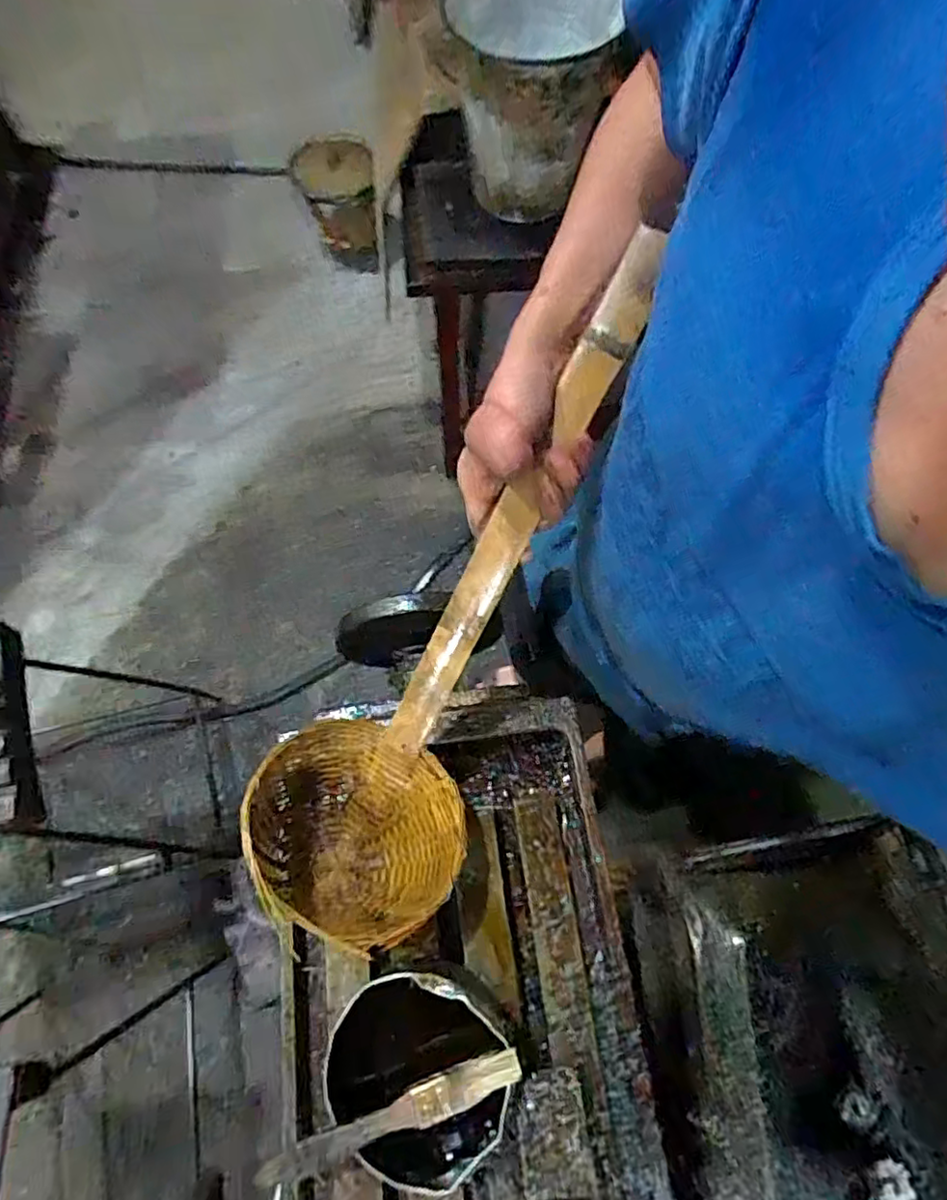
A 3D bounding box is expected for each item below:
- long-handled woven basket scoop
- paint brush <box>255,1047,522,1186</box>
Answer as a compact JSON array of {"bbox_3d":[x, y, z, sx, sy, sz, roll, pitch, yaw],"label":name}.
[{"bbox_3d":[-0.008,0.016,0.388,0.141,0.093,0.468,30,101,11],"label":"long-handled woven basket scoop"},{"bbox_3d":[-0.045,0.292,0.357,0.150,0.006,0.020,-20,69,-7],"label":"paint brush"}]

